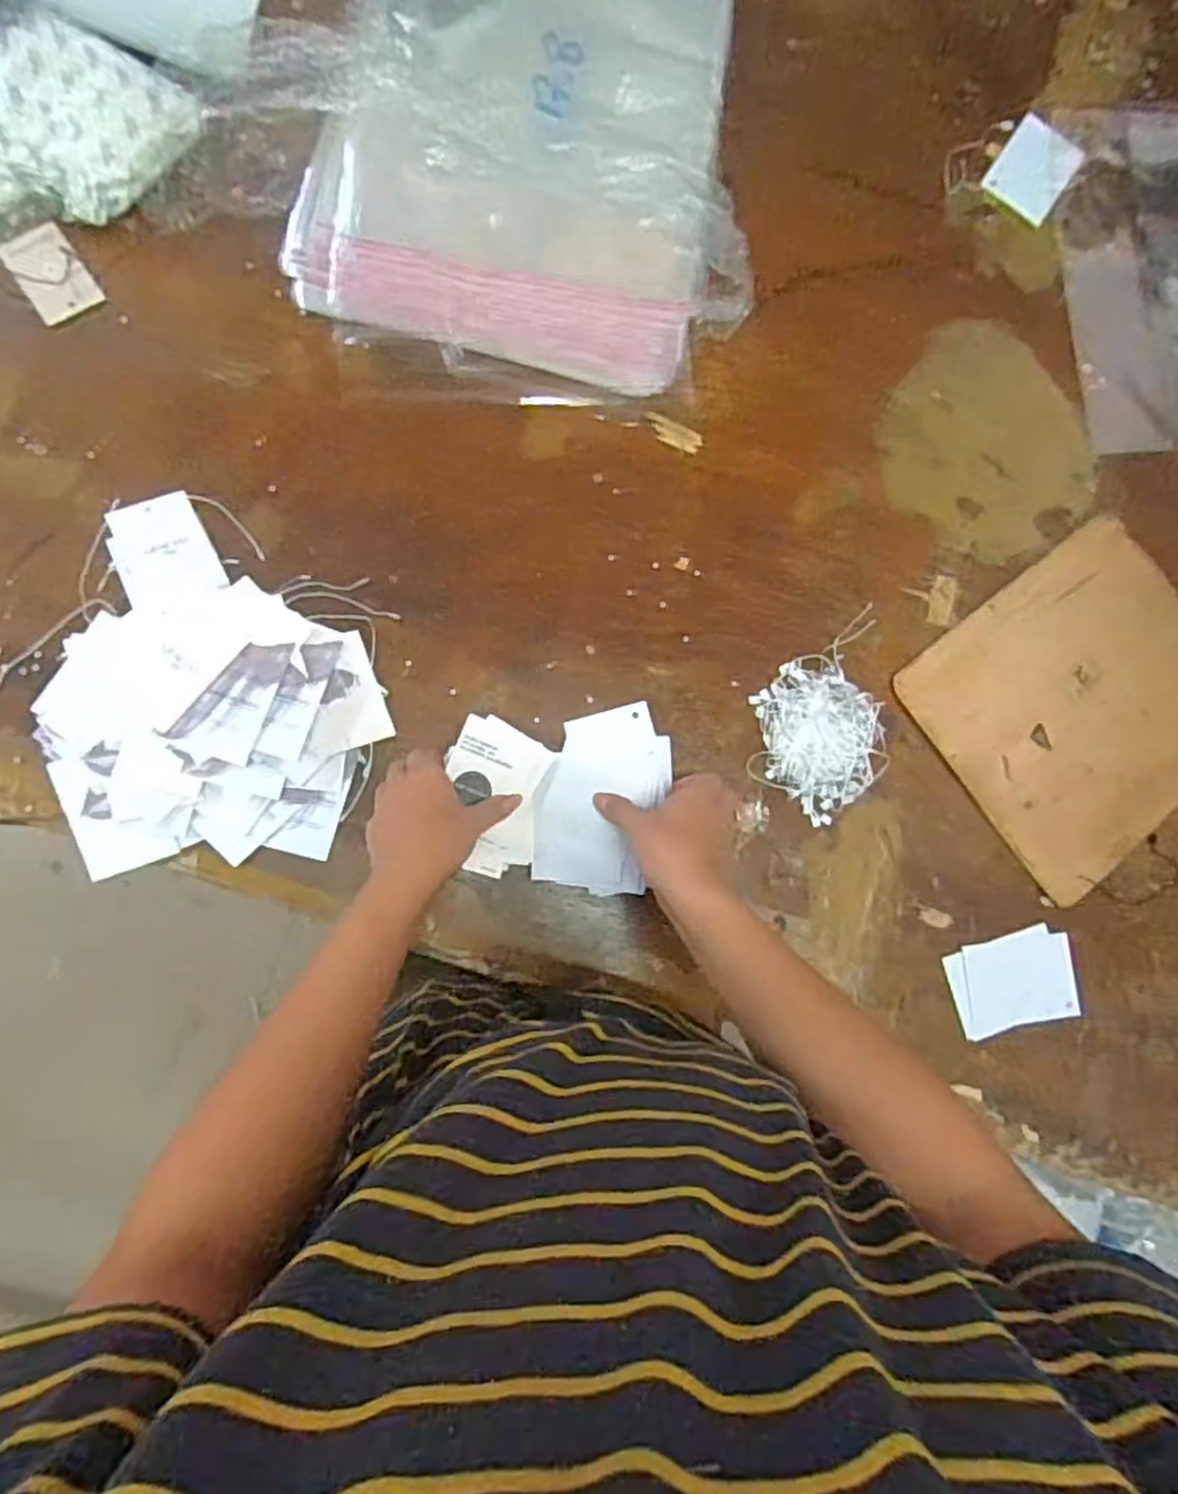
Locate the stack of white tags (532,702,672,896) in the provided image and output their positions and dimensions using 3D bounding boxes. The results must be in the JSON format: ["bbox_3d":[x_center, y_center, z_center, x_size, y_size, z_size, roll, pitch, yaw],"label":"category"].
[{"bbox_3d":[0.011,0.038,0.606,0.095,0.016,0.150,18,82,-4],"label":"stack of white tags"}]

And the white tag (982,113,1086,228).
[{"bbox_3d":[0.436,-0.565,0.743,0.072,0.006,0.104,35,81,-2],"label":"white tag"}]

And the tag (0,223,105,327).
[{"bbox_3d":[-0.434,-0.382,0.612,0.050,0.004,0.075,-34,92,-9],"label":"tag"}]

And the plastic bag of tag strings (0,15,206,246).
[{"bbox_3d":[-0.445,-0.486,0.600,0.262,0.050,0.147,-16,86,-8],"label":"plastic bag of tag strings"}]

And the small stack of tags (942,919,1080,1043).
[{"bbox_3d":[0.362,0.199,0.645,0.110,0.007,0.074,-13,86,-8],"label":"small stack of tags"}]

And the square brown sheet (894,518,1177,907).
[{"bbox_3d":[0.452,-0.038,0.681,0.281,0.007,0.249,-36,89,-9],"label":"square brown sheet"}]

